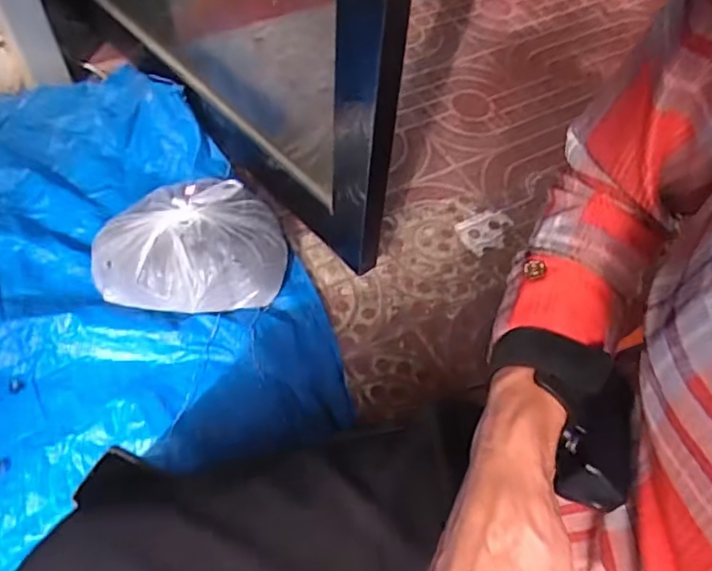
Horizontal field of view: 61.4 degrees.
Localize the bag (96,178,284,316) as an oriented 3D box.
[{"bbox_3d":[-0.233,-0.067,0.879,0.256,0.087,0.222,9,57,4],"label":"bag"}]

